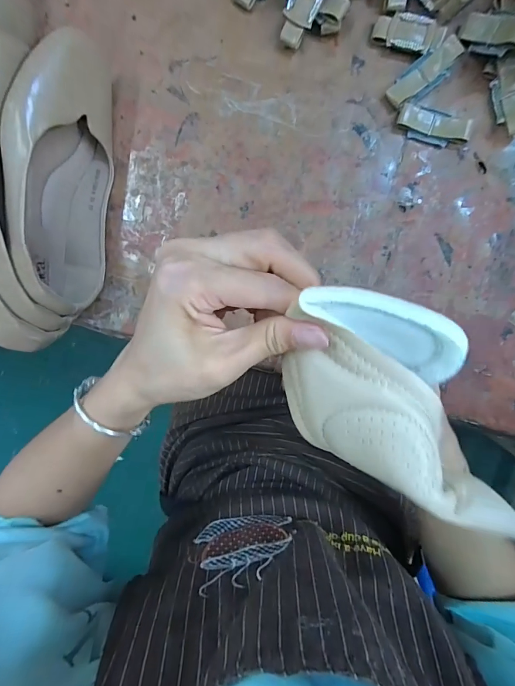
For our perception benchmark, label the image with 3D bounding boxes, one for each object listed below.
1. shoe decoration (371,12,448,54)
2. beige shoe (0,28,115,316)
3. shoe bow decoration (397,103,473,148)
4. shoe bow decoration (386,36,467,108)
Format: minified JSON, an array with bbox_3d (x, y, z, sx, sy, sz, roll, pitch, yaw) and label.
[{"bbox_3d":[0.138,-0.283,0.313,0.061,0.011,0.031,18,99,2],"label":"shoe decoration"},{"bbox_3d":[-0.183,-0.150,0.323,0.058,0.083,0.239,7,99,4],"label":"beige shoe"},{"bbox_3d":[0.164,-0.203,0.322,0.065,0.009,0.028,17,99,2],"label":"shoe bow decoration"},{"bbox_3d":[0.150,-0.244,0.312,0.063,0.019,0.029,-37,94,9],"label":"shoe bow decoration"}]

